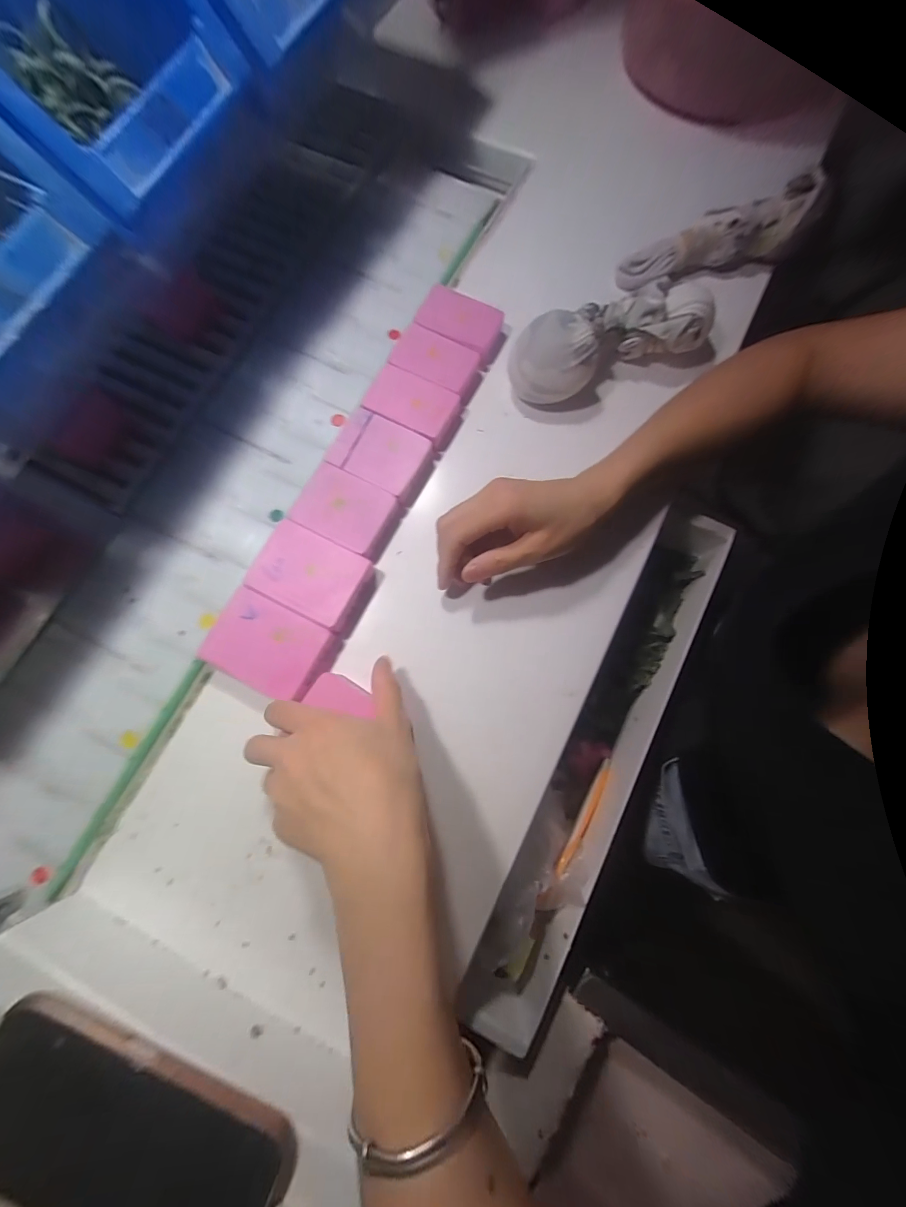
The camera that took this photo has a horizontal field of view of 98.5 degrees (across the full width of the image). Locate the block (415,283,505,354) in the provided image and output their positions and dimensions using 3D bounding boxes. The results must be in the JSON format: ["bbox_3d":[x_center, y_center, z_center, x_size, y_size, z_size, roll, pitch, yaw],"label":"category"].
[{"bbox_3d":[0.006,-0.245,0.341,0.064,0.021,0.044,27,80,6],"label":"block"}]

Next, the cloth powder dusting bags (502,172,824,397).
[{"bbox_3d":[0.172,-0.255,0.328,0.271,0.059,0.094,-43,81,-7],"label":"cloth powder dusting bags"}]

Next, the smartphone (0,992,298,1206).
[{"bbox_3d":[-0.166,0.269,0.193,0.163,0.014,0.079,24,80,6],"label":"smartphone"}]

